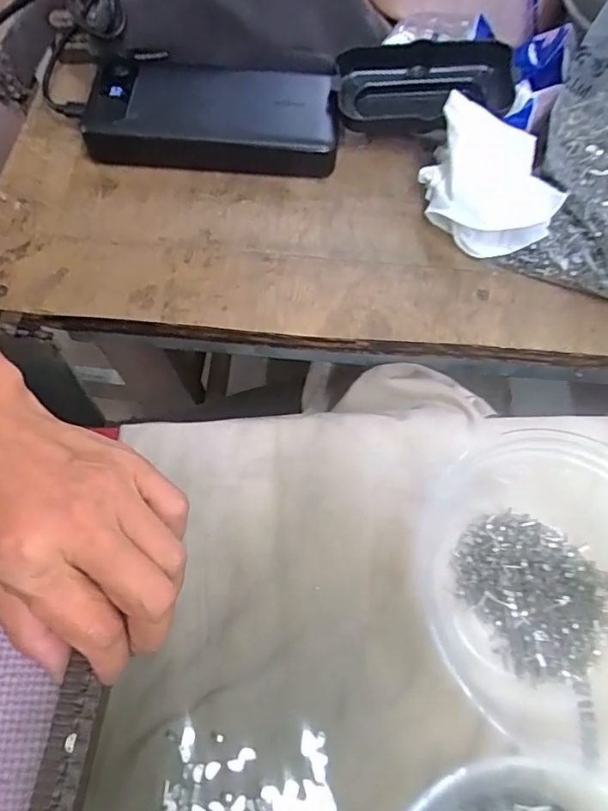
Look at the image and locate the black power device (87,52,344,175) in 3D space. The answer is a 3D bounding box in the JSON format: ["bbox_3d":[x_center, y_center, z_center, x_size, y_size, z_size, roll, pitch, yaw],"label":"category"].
[{"bbox_3d":[-0.058,-0.185,0.359,0.154,0.029,0.074,3,63,-2],"label":"black power device"}]

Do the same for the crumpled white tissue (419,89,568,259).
[{"bbox_3d":[0.106,-0.128,0.328,0.070,0.048,0.073,10,63,2],"label":"crumpled white tissue"}]

